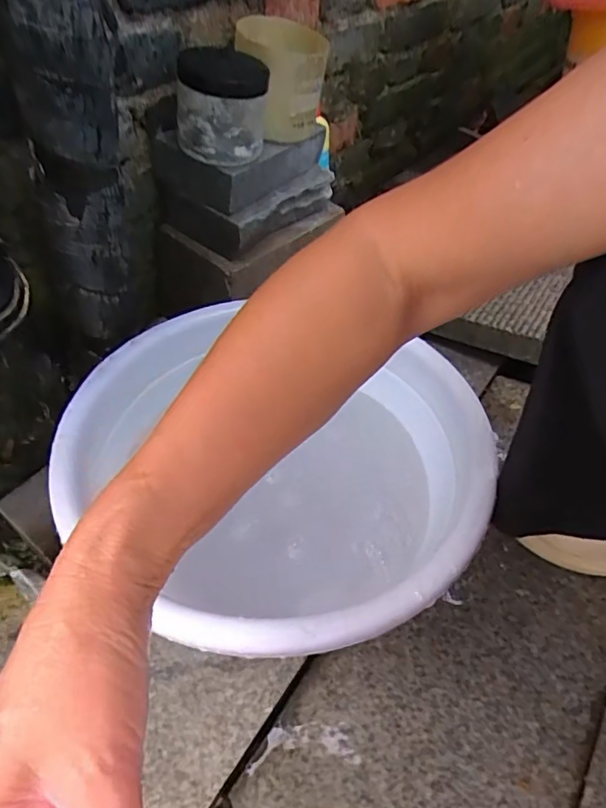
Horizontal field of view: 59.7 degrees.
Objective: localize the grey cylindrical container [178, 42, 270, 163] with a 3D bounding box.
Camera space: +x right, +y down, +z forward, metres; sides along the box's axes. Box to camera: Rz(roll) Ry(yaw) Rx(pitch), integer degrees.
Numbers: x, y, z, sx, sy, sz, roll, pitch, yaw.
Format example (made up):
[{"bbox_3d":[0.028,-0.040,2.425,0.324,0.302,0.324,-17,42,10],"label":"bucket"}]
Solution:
[{"bbox_3d":[-0.083,-0.311,0.551,0.093,0.085,0.080,-4,50,-8],"label":"grey cylindrical container"}]

